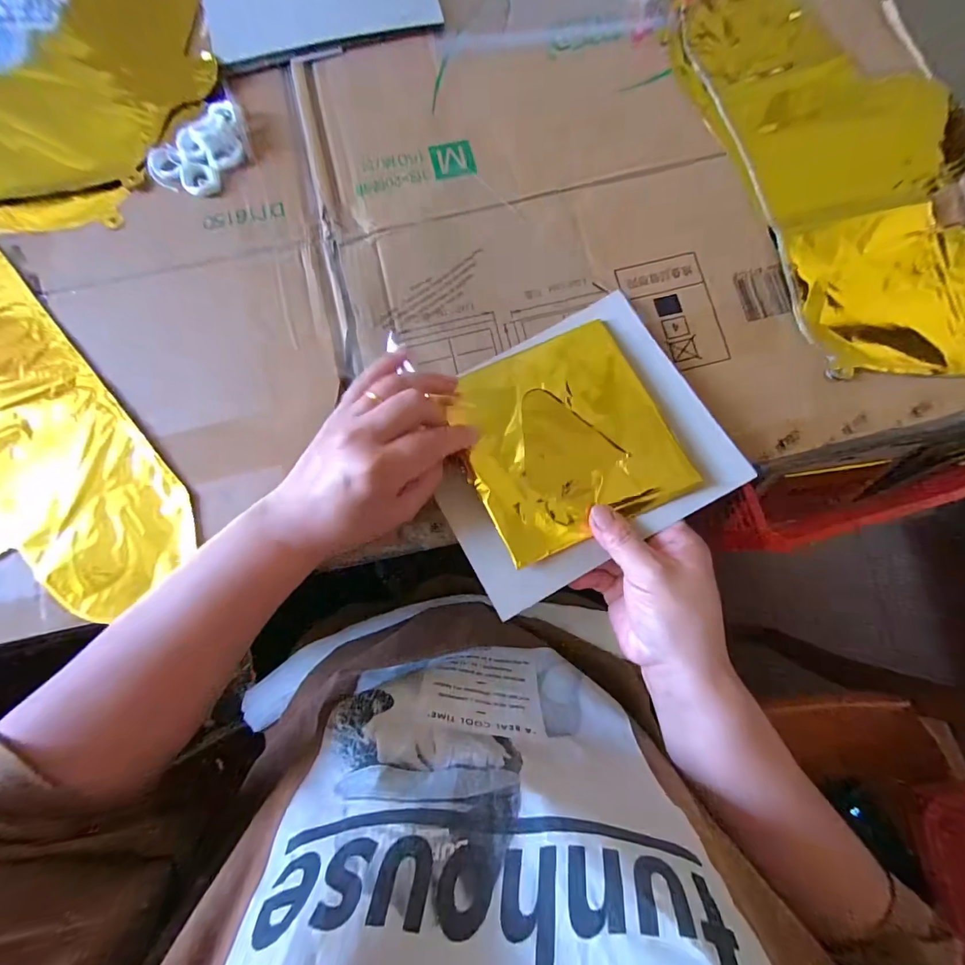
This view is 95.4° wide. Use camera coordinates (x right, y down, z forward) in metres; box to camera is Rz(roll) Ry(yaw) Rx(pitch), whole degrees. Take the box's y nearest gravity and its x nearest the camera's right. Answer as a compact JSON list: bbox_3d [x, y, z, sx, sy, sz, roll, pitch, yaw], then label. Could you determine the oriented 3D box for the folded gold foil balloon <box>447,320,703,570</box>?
[{"bbox_3d":[0.054,-0.032,0.295,0.130,0.012,0.136,-24,80,-4],"label":"folded gold foil balloon"}]

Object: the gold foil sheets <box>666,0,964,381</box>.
[{"bbox_3d":[0.293,-0.250,0.346,0.178,0.008,0.393,-17,79,-3],"label":"gold foil sheets"}]

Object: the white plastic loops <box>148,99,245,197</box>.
[{"bbox_3d":[-0.221,-0.262,0.347,0.054,0.015,0.082,43,82,8],"label":"white plastic loops"}]

